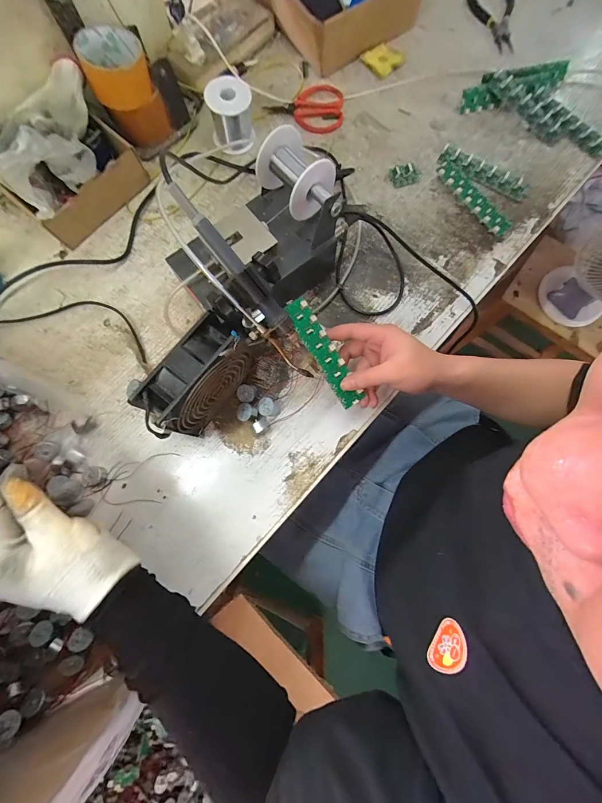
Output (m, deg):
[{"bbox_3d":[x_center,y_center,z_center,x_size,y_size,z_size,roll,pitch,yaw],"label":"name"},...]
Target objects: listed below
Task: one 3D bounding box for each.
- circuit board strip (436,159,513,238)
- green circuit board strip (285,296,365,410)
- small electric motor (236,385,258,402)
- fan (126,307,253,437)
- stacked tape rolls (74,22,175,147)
[{"bbox_3d":[0.249,-0.295,0.463,0.031,0.013,0.138,-37,81,-6],"label":"circuit board strip"},{"bbox_3d":[0.027,-0.056,0.373,0.028,0.007,0.137,-31,96,-5],"label":"green circuit board strip"},{"bbox_3d":[-0.070,-0.009,0.417,0.025,0.020,0.021,8,80,2],"label":"small electric motor"},{"bbox_3d":[-0.110,-0.020,0.364,0.050,0.118,0.126,35,80,6],"label":"fan"},{"bbox_3d":[-0.249,-0.448,0.464,0.082,0.101,0.070,-22,80,-3],"label":"stacked tape rolls"}]

